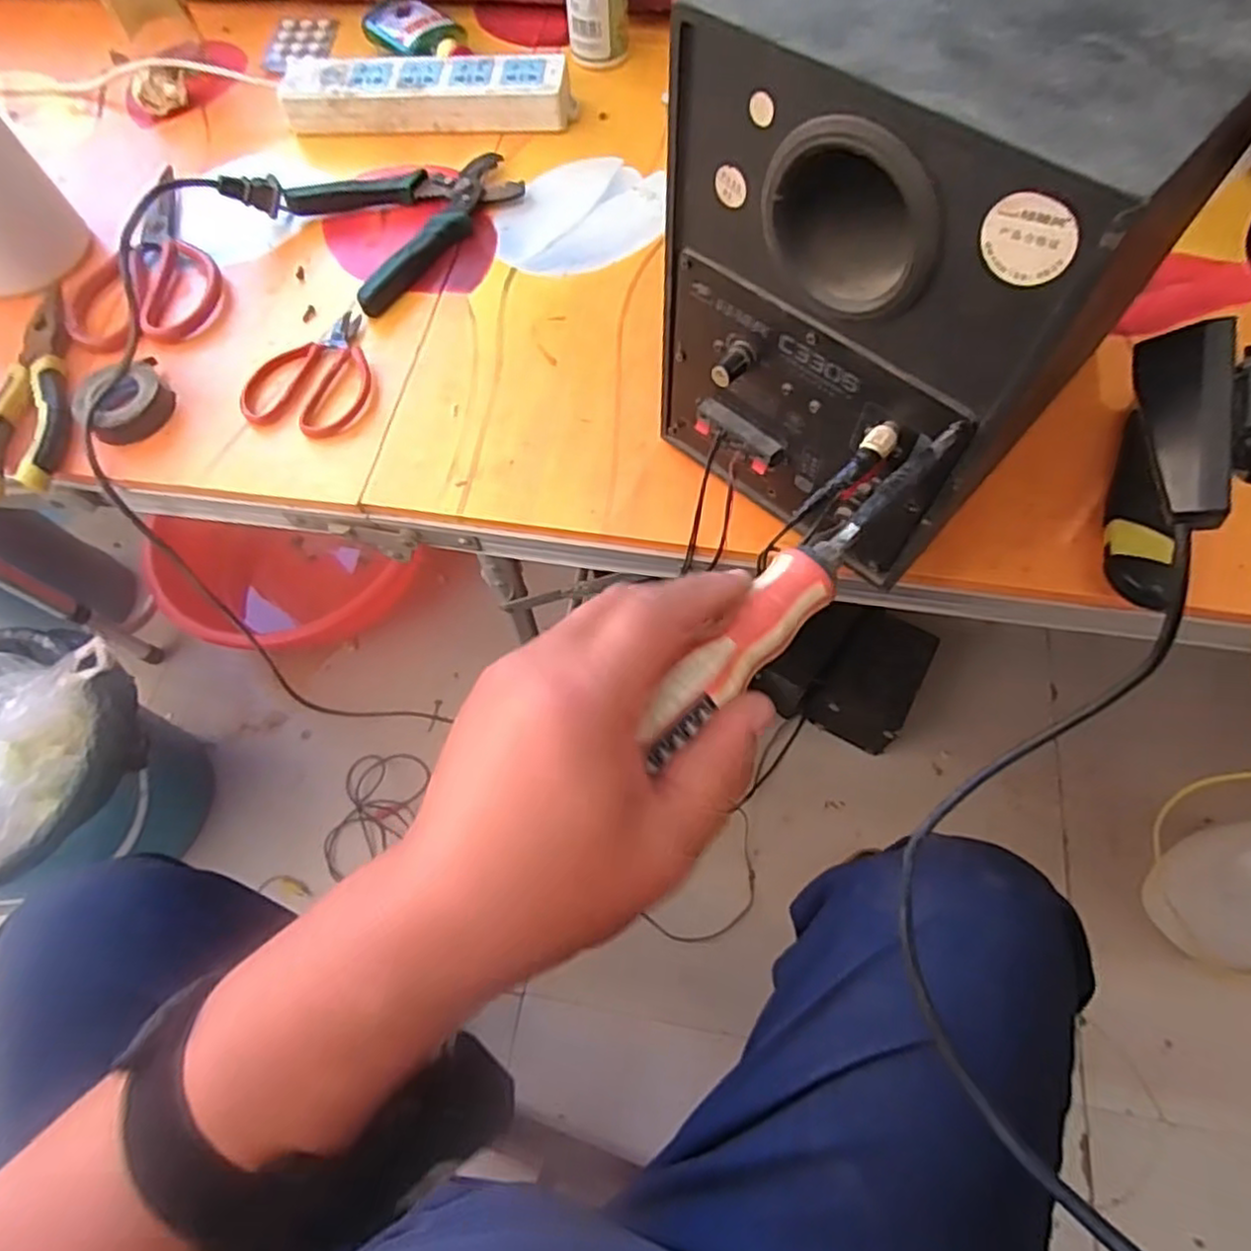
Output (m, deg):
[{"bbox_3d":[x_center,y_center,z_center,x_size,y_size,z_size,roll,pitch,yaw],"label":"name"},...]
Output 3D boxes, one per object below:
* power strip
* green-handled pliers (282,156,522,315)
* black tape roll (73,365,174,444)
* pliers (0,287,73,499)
[{"bbox_3d":[-0.158,-0.431,0.558,0.226,0.028,0.061,3,66,5],"label":"power strip"},{"bbox_3d":[-0.151,-0.307,0.513,0.154,0.023,0.127,-32,68,-10],"label":"green-handled pliers"},{"bbox_3d":[-0.328,-0.146,0.453,0.052,0.019,0.052,-1,66,3],"label":"black tape roll"},{"bbox_3d":[-0.398,-0.155,0.459,0.054,0.017,0.172,-16,66,-3],"label":"pliers"}]

